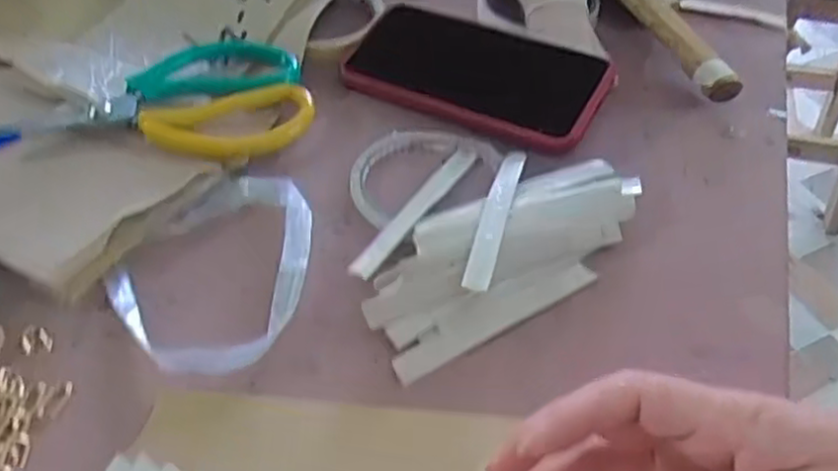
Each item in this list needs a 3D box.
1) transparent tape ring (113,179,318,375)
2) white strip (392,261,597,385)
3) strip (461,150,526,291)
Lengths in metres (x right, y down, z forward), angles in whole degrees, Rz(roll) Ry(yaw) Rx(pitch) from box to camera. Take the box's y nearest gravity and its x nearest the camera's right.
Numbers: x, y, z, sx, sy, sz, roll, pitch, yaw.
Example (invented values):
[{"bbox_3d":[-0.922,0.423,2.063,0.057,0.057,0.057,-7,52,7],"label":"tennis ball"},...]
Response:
[{"bbox_3d":[-0.106,0.014,0.374,0.098,0.013,0.125,6,48,6],"label":"transparent tape ring"},{"bbox_3d":[0.037,0.037,0.355,0.110,0.009,0.019,-24,52,-20],"label":"white strip"},{"bbox_3d":[0.040,-0.012,0.381,0.015,0.006,0.108,2,42,18],"label":"strip"}]

